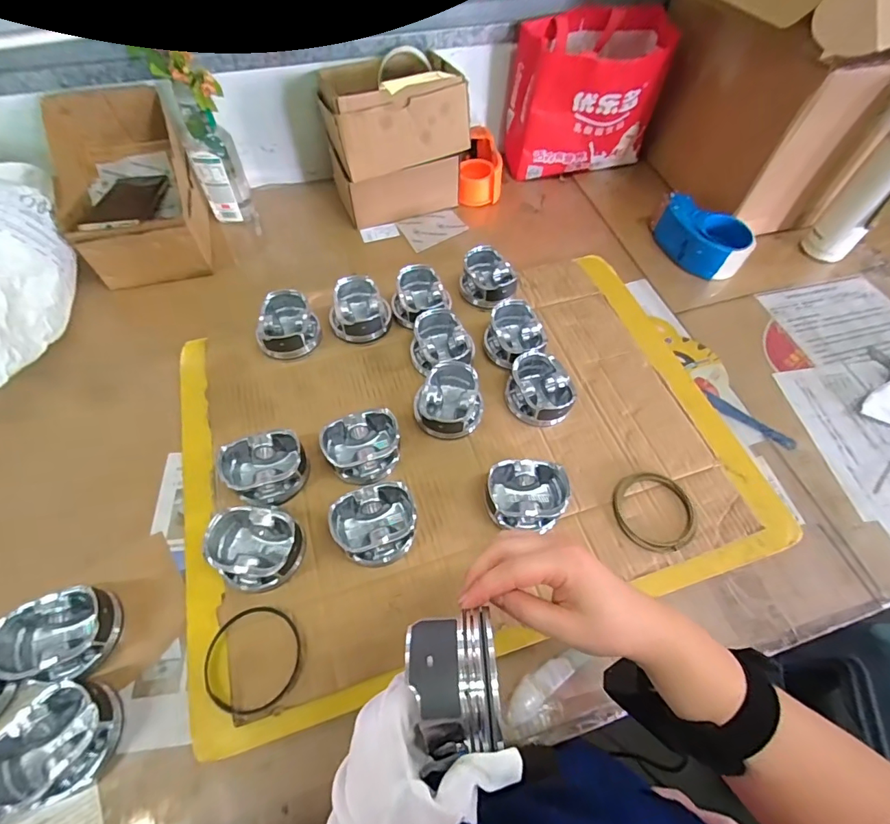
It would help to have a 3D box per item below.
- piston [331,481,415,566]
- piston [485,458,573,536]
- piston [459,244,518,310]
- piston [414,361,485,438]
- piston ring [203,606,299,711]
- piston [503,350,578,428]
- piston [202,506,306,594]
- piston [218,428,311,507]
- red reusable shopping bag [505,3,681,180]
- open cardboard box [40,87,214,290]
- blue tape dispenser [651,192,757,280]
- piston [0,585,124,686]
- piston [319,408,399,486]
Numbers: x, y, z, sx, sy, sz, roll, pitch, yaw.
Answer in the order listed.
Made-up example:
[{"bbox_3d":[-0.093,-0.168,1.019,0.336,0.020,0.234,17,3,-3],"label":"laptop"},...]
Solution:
[{"bbox_3d":[-0.072,0.118,0.473,0.087,0.043,0.077,-15,63,-11],"label":"piston"},{"bbox_3d":[0.088,0.094,0.495,0.089,0.043,0.072,4,61,-1],"label":"piston"},{"bbox_3d":[0.064,-0.198,0.662,0.082,0.048,0.084,7,61,1],"label":"piston"},{"bbox_3d":[0.003,-0.015,0.552,0.080,0.048,0.086,1,61,-2],"label":"piston"},{"bbox_3d":[-0.181,0.232,0.425,0.088,0.004,0.088,1,61,-2],"label":"piston ring"},{"bbox_3d":[0.120,-0.028,0.566,0.079,0.044,0.087,-38,69,-21],"label":"piston"},{"bbox_3d":[-0.191,0.139,0.458,0.090,0.042,0.075,2,61,-2],"label":"piston"},{"bbox_3d":[-0.197,0.064,0.505,0.084,0.052,0.074,-24,65,-15],"label":"piston"},{"bbox_3d":[0.232,-0.528,0.764,0.242,0.197,0.138,7,61,1],"label":"red reusable shopping bag"},{"bbox_3d":[-0.450,-0.322,0.654,0.155,0.161,0.214,-10,62,-8],"label":"open cardboard box"},{"bbox_3d":[0.396,-0.270,0.709,0.152,0.066,0.079,34,65,15],"label":"blue tape dispenser"},{"bbox_3d":[-0.357,0.207,0.417,0.092,0.042,0.075,-7,62,-7],"label":"piston"},{"bbox_3d":[-0.094,0.041,0.519,0.084,0.045,0.072,-16,63,-11],"label":"piston"}]

